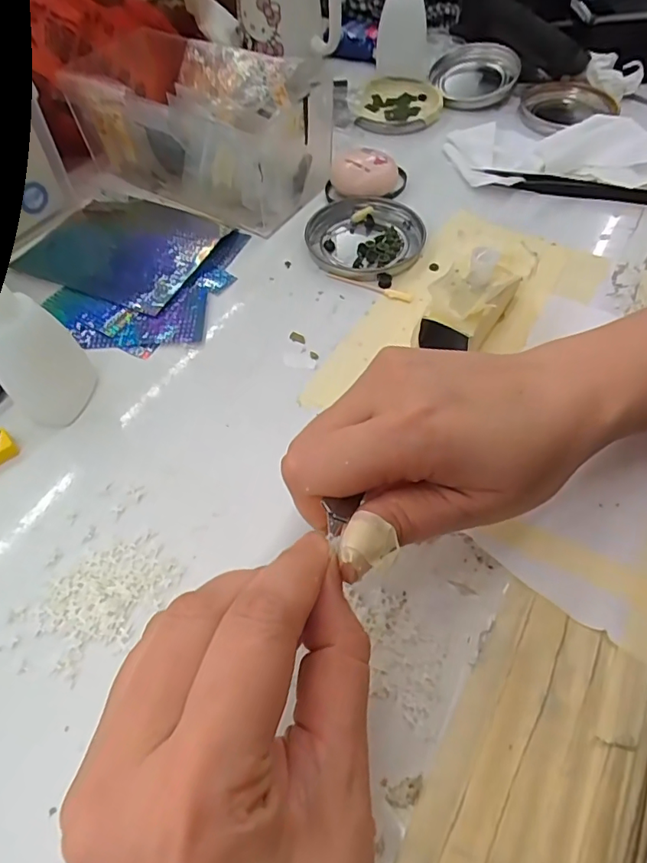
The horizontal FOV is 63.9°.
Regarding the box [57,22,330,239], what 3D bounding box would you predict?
[{"bbox_3d":[-0.078,-0.214,0.374,0.158,0.070,0.095,21,60,15],"label":"box"}]

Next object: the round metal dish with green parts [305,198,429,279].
[{"bbox_3d":[0.028,-0.133,0.353,0.076,0.009,0.078,-1,57,1],"label":"round metal dish with green parts"}]

